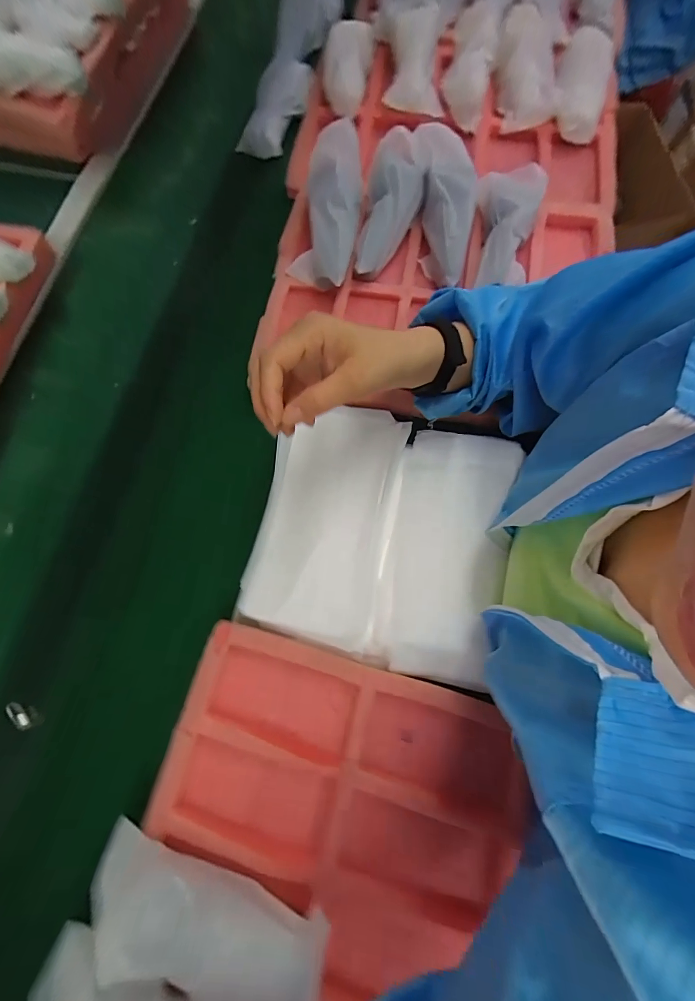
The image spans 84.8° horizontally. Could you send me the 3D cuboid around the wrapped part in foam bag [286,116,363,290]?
[{"bbox_3d":[-0.019,-0.373,0.486,0.073,0.057,0.178,15,115,3],"label":"wrapped part in foam bag"}]

